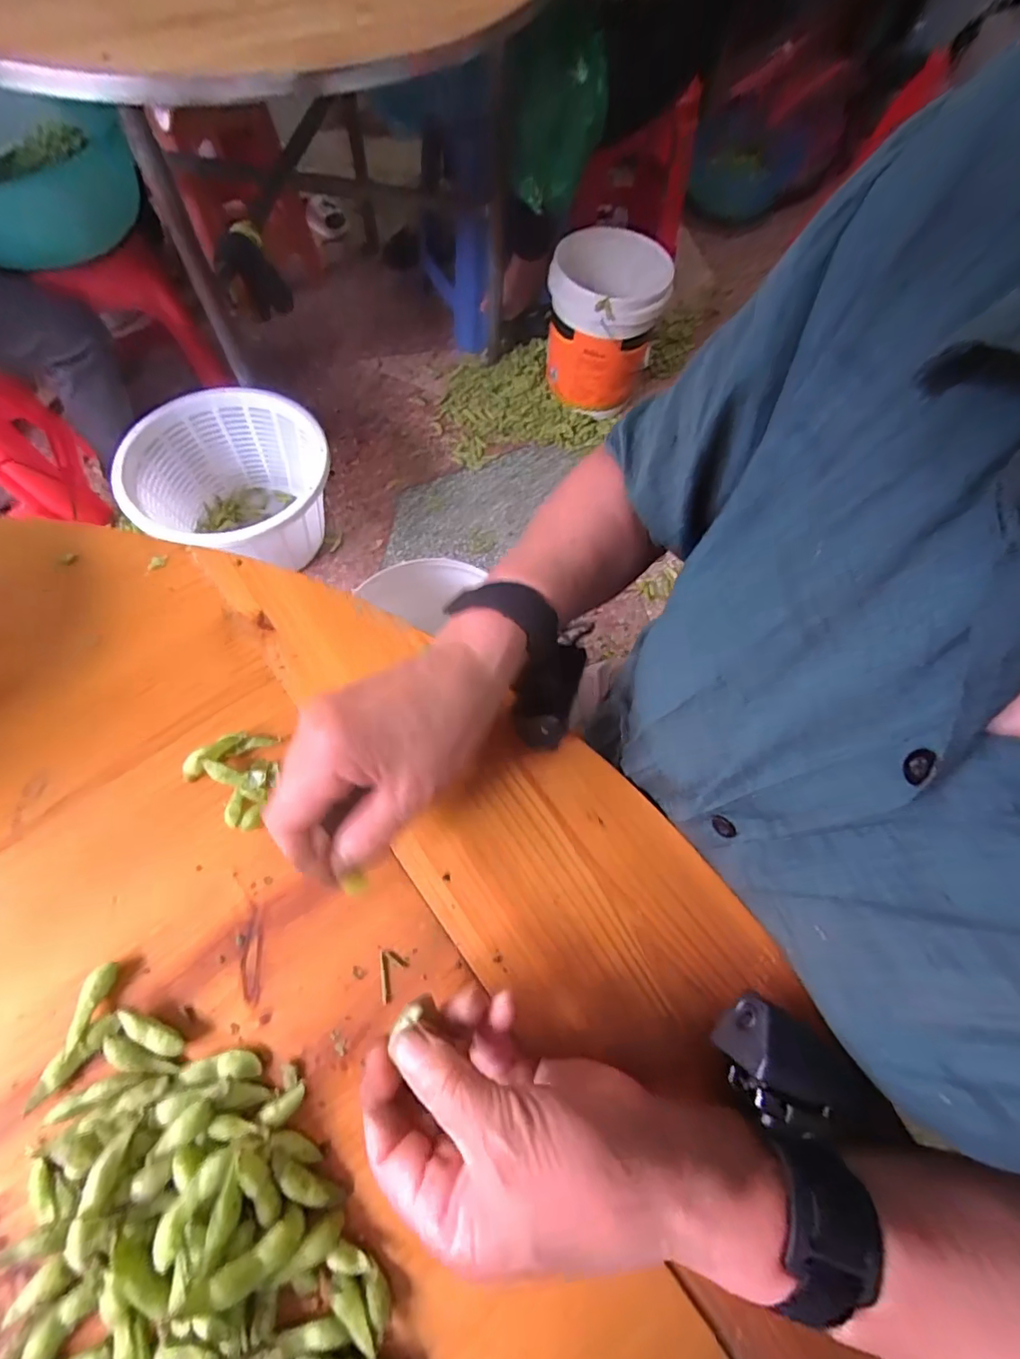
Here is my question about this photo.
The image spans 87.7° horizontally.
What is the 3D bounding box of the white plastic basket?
[{"bbox_3d":[-0.540,-0.380,1.131,0.363,0.253,0.388,40,70,13],"label":"white plastic basket"}]

